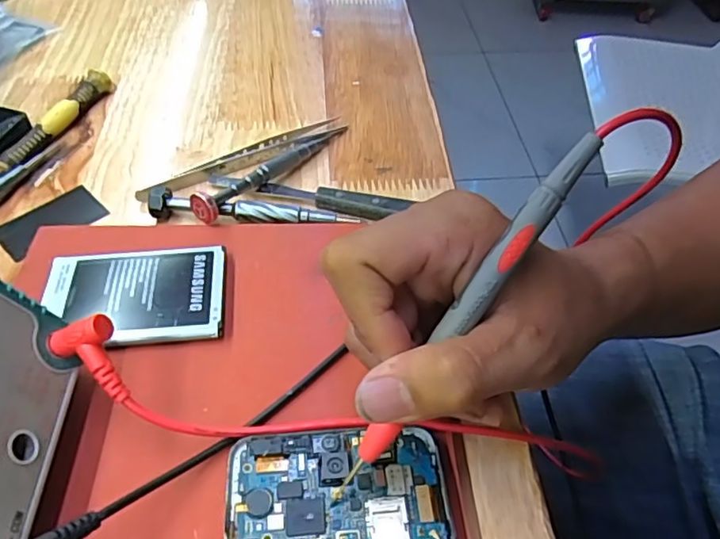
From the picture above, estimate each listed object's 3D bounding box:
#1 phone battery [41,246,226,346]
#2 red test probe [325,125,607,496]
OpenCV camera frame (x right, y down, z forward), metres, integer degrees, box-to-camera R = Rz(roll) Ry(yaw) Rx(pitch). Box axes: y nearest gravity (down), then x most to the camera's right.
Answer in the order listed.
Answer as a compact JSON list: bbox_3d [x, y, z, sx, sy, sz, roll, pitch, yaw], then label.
[{"bbox_3d":[-0.101,0.012,0.265,0.078,0.008,0.051,-4,49,-7],"label":"phone battery"},{"bbox_3d":[0.033,0.018,0.193,0.010,0.009,0.145,38,99,26],"label":"red test probe"}]

